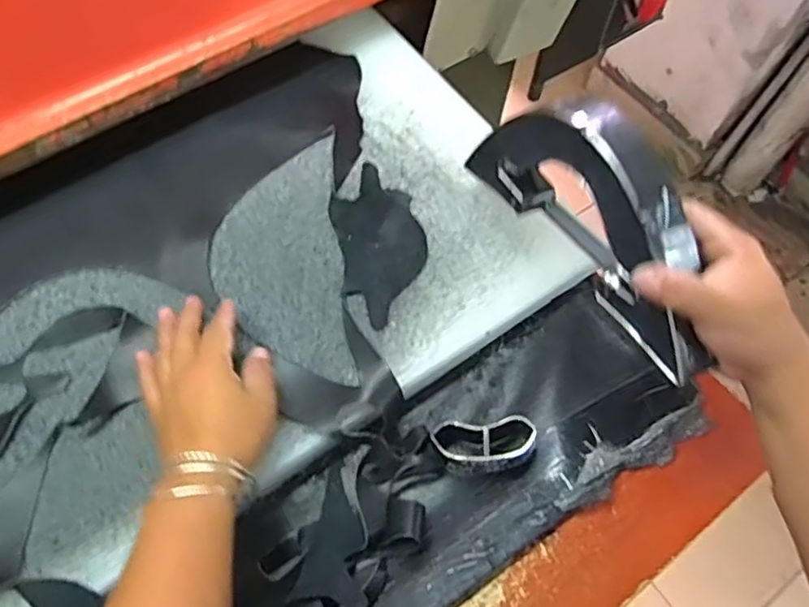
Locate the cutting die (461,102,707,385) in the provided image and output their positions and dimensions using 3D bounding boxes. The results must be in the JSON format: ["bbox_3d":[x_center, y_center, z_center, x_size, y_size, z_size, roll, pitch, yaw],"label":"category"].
[{"bbox_3d":[0.134,-0.065,0.448,0.034,0.131,0.230,-26,67,-15],"label":"cutting die"}]

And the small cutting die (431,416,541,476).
[{"bbox_3d":[0.064,0.110,0.505,0.083,0.025,0.038,-1,63,-4],"label":"small cutting die"}]

